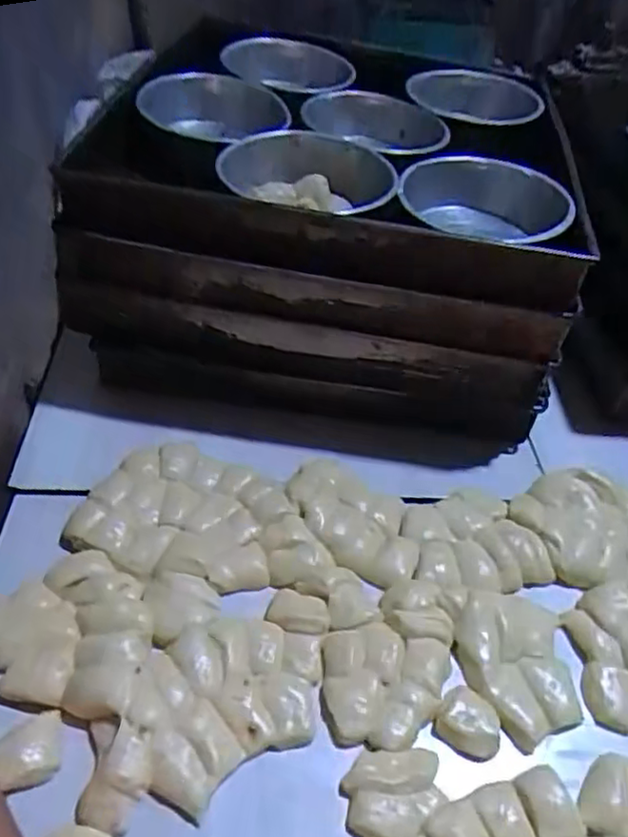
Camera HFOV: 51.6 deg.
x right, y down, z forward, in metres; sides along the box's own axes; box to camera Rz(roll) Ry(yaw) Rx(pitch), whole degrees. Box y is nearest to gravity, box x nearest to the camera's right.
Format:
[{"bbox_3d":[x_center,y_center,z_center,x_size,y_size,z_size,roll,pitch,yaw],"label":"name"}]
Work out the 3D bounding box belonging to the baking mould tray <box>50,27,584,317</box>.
[{"bbox_3d":[0.031,-0.300,0.696,0.427,0.083,0.490,7,43,2],"label":"baking mould tray"}]

